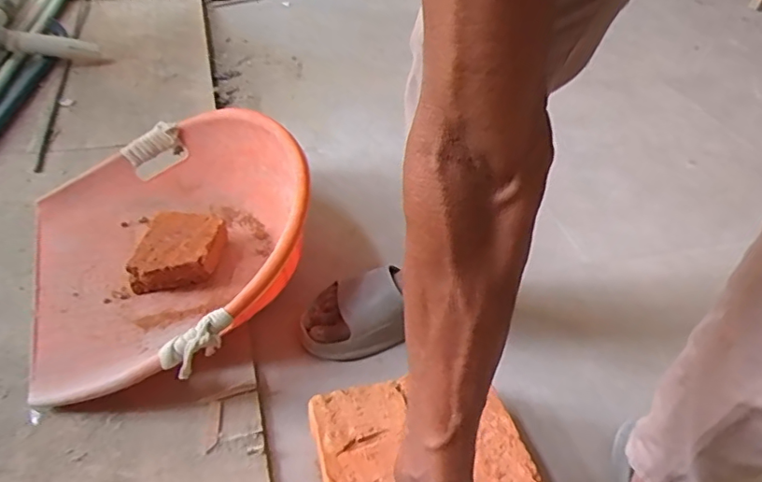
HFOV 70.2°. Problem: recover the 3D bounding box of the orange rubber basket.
[{"bbox_3d":[-0.286,-0.014,0.735,0.359,0.169,0.438,-13,47,-20],"label":"orange rubber basket"}]

